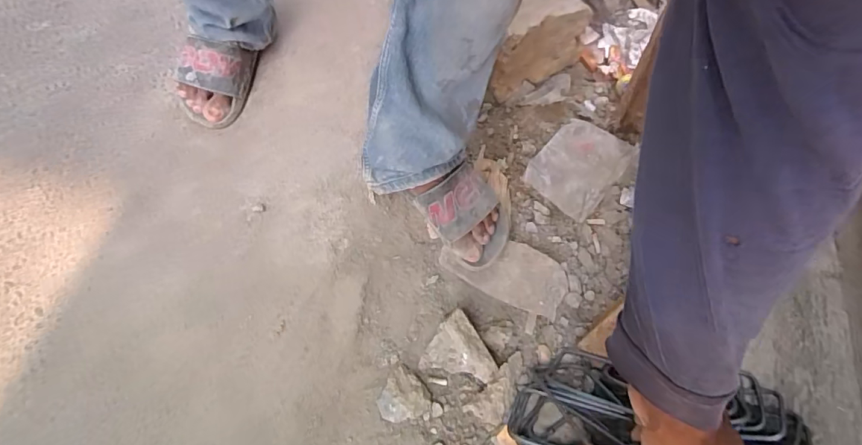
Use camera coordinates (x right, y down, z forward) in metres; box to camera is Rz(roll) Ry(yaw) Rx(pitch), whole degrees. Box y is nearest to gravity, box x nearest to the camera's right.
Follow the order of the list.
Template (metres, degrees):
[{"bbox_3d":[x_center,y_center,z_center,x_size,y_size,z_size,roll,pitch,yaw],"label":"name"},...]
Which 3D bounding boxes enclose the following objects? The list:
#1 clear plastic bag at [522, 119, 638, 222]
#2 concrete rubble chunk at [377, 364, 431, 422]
[{"bbox_3d":[0.243,-0.097,0.786,0.123,0.019,0.169,39,67,14],"label":"clear plastic bag"},{"bbox_3d":[-0.031,0.215,0.589,0.060,0.022,0.064,2,63,-3],"label":"concrete rubble chunk"}]

